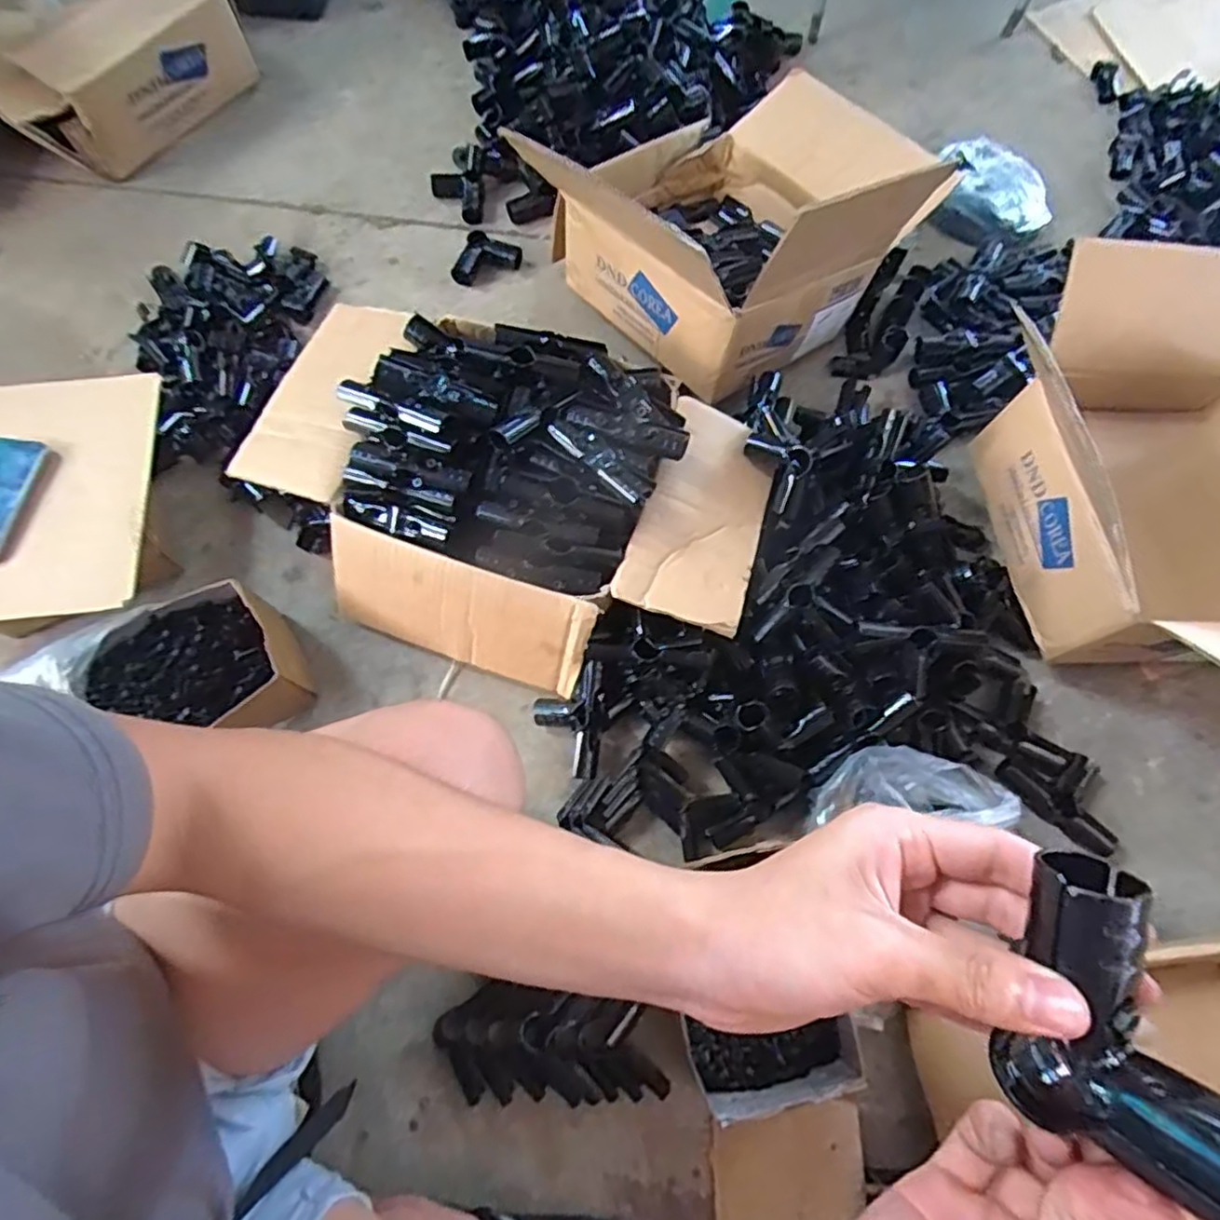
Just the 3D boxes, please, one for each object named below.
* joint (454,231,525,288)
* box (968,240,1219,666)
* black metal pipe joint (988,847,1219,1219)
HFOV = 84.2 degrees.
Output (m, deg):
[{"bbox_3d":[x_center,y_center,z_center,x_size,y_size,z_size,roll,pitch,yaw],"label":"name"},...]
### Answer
[{"bbox_3d":[-0.186,-0.528,1.007,0.109,0.034,0.058,-18,71,-8],"label":"joint"},{"bbox_3d":[0.596,-0.114,0.750,0.303,0.250,0.494,-4,69,-4],"label":"box"},{"bbox_3d":[0.158,0.132,0.206,0.032,0.068,0.099,8,47,-34],"label":"black metal pipe joint"}]

